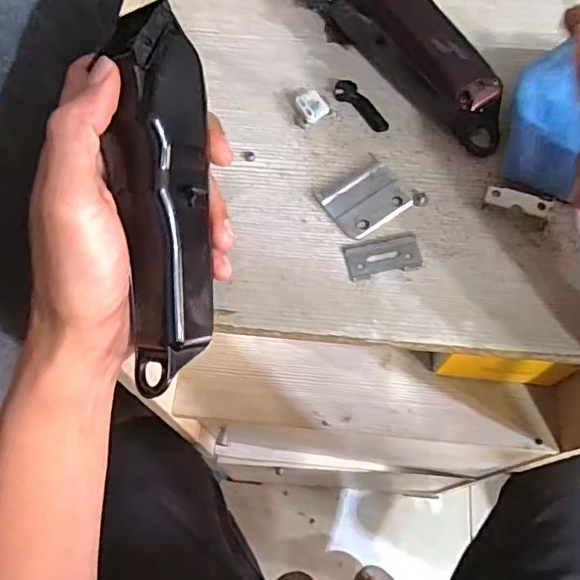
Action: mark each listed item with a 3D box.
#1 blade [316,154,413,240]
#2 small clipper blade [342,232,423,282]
[{"bbox_3d":[0.042,-0.054,0.323,0.044,0.006,0.041,-33,69,-13],"label":"blade"},{"bbox_3d":[0.051,-0.019,0.308,0.042,0.004,0.021,-12,65,-4],"label":"small clipper blade"}]

